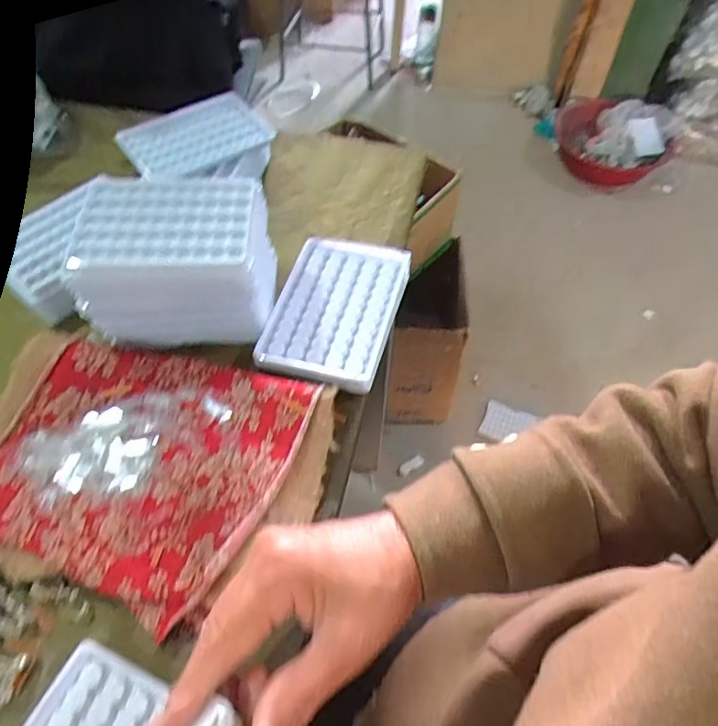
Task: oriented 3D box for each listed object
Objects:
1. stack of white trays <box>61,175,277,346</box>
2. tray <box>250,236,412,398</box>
[{"bbox_3d":[-0.134,-0.077,0.397,0.131,0.083,0.090,-1,56,-2],"label":"stack of white trays"},{"bbox_3d":[-0.019,-0.047,0.419,0.094,0.018,0.132,15,57,8],"label":"tray"}]

